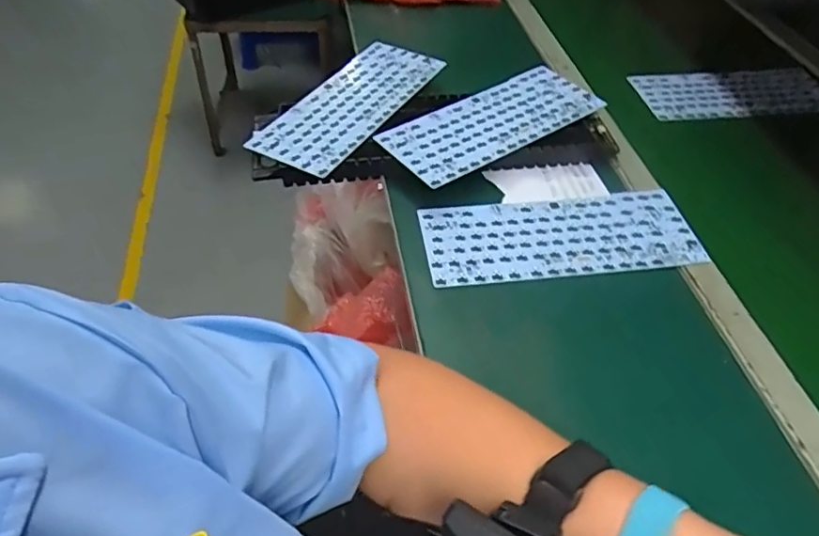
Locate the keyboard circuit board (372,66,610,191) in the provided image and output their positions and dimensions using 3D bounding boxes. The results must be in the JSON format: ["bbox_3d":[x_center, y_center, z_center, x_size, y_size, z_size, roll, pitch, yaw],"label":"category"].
[{"bbox_3d":[0.113,-0.193,0.741,0.307,0.009,0.112,-28,59,-25],"label":"keyboard circuit board"}]

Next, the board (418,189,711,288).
[{"bbox_3d":[0.170,-0.038,0.645,0.306,0.004,0.117,-4,48,-6],"label":"board"}]

